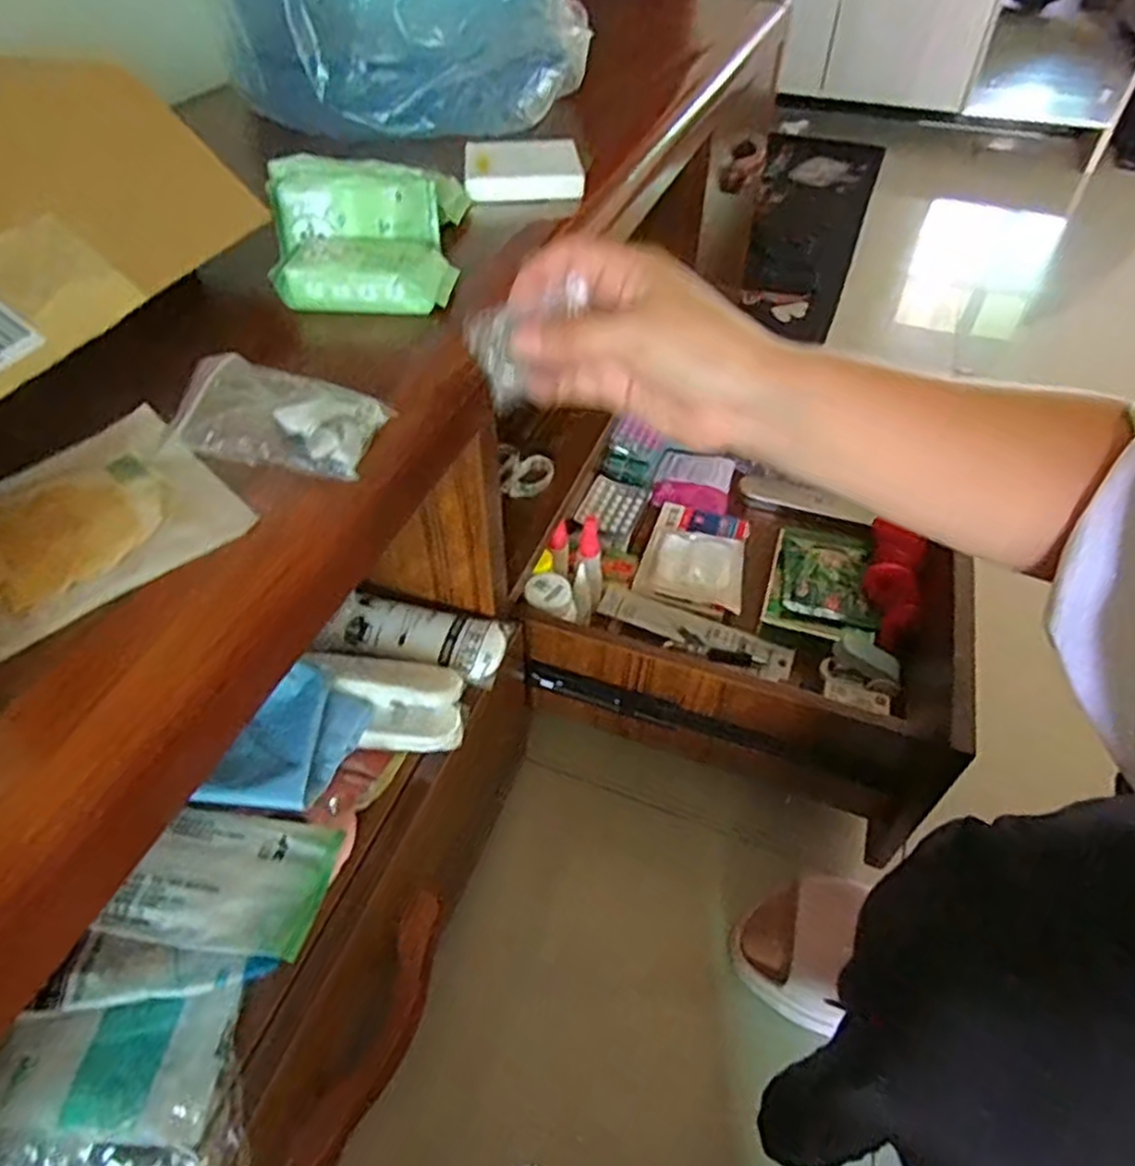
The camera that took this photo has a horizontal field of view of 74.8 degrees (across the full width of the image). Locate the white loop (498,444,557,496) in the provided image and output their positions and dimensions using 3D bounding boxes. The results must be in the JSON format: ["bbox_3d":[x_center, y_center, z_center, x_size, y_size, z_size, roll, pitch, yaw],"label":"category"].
[{"bbox_3d":[-0.035,-0.097,0.648,0.048,0.017,0.051,-3,47,-4],"label":"white loop"}]

